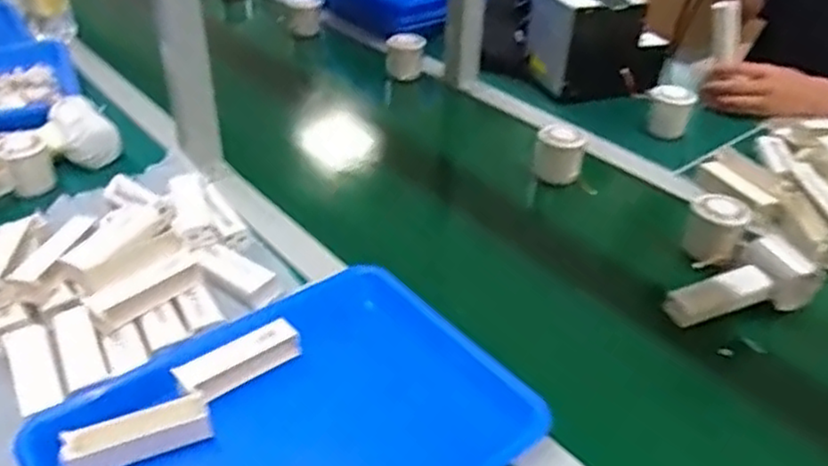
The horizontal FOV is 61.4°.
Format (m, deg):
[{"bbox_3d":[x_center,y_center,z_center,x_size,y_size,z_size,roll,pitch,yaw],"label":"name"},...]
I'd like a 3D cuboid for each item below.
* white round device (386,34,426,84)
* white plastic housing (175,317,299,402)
[{"bbox_3d":[-0.012,-0.281,1.120,0.060,0.066,0.063,1,35,-1],"label":"white round device"},{"bbox_3d":[-0.148,0.110,0.599,0.102,0.025,0.037,-26,44,-33],"label":"white plastic housing"}]

